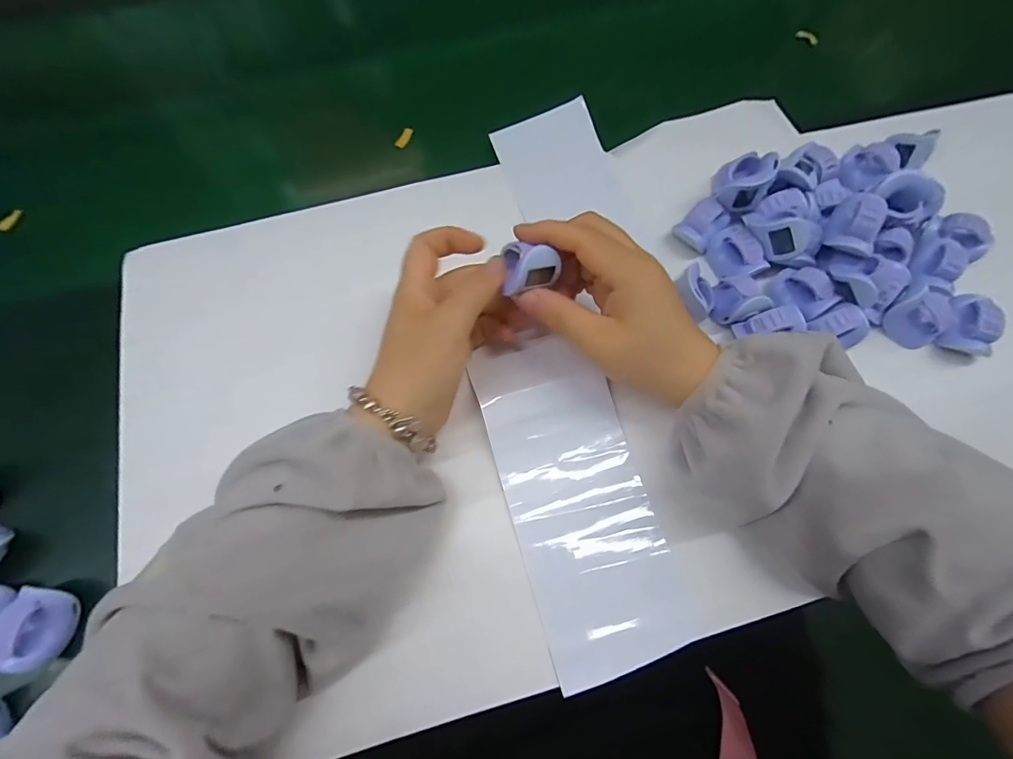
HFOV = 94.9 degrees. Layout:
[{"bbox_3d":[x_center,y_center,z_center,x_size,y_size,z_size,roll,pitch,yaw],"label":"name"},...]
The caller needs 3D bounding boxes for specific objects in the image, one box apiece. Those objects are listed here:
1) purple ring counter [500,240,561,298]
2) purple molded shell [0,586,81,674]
[{"bbox_3d":[0.012,-0.066,0.268,0.035,0.023,0.025,-30,70,-11],"label":"purple ring counter"},{"bbox_3d":[-0.261,0.137,0.256,0.029,0.022,0.040,2,68,2],"label":"purple molded shell"}]

